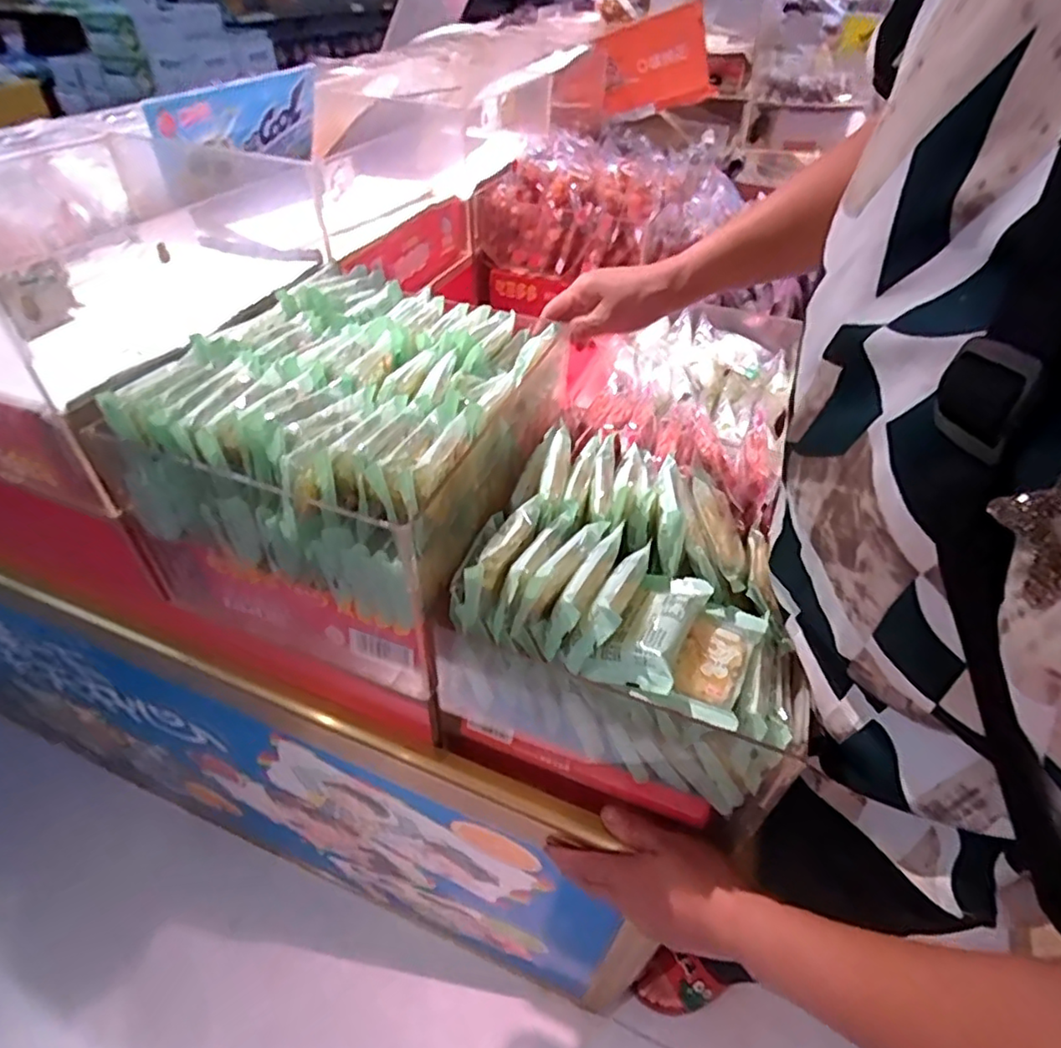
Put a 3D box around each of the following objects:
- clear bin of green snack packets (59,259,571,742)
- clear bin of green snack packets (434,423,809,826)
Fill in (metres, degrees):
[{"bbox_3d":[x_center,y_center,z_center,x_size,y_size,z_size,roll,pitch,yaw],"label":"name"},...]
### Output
[{"bbox_3d":[-0.130,-0.067,0.526,0.263,0.195,0.314,19,48,19],"label":"clear bin of green snack packets"},{"bbox_3d":[0.075,0.060,0.460,0.240,0.173,0.190,15,47,15],"label":"clear bin of green snack packets"}]

